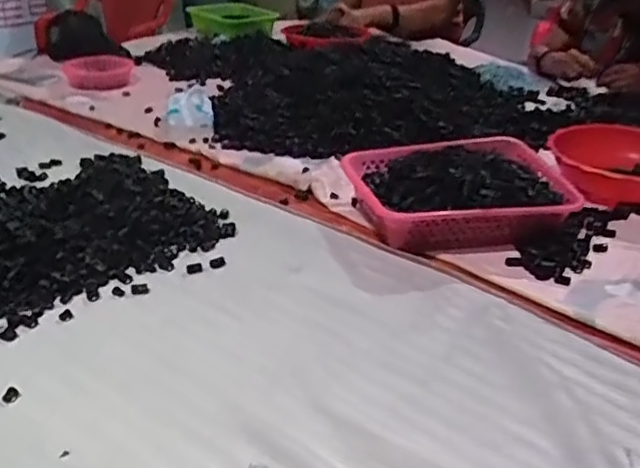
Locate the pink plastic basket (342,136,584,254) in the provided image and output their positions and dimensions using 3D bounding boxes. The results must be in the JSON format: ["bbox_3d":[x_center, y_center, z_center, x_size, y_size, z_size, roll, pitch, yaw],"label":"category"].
[{"bbox_3d":[0.225,-0.067,0.966,0.363,0.103,0.229,-8,31,-19],"label":"pink plastic basket"}]

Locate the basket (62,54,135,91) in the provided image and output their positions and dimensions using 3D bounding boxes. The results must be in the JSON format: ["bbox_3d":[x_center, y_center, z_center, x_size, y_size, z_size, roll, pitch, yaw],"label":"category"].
[{"bbox_3d":[-0.542,-0.394,1.500,0.166,0.055,0.121,-8,31,-19],"label":"basket"}]

